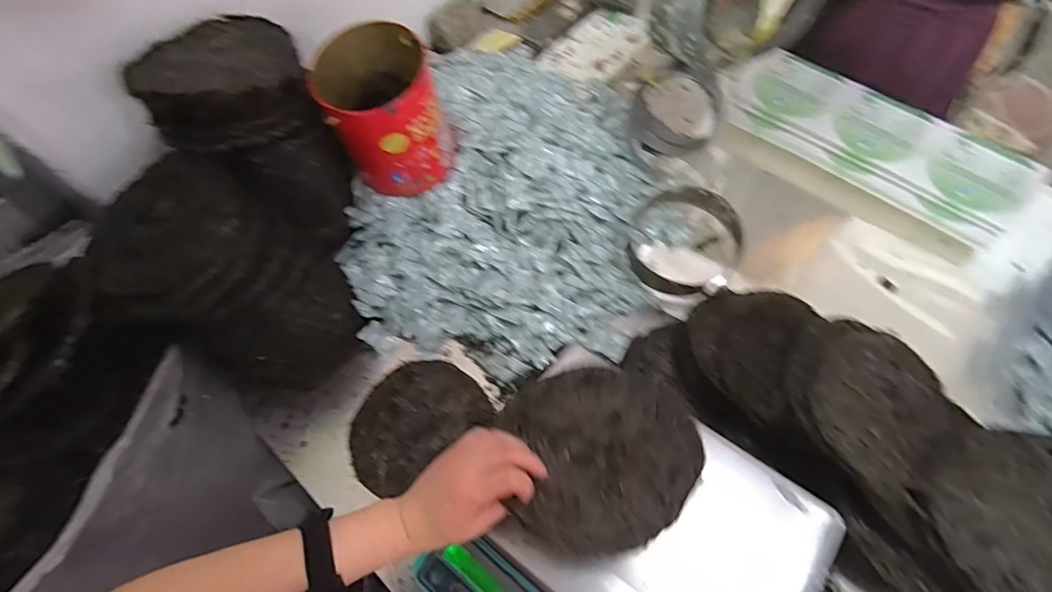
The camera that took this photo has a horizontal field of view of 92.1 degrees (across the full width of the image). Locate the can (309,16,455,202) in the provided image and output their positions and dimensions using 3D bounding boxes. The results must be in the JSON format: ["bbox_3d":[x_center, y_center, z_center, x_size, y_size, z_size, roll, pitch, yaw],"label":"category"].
[{"bbox_3d":[-0.201,-0.260,0.735,0.150,0.189,0.153,-1,60,2],"label":"can"}]

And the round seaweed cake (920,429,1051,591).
[{"bbox_3d":[0.538,0.241,0.530,0.185,0.047,0.208,-20,61,-9],"label":"round seaweed cake"}]

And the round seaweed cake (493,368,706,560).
[{"bbox_3d":[0.063,0.143,0.483,0.184,0.013,0.188,-5,41,5],"label":"round seaweed cake"}]

